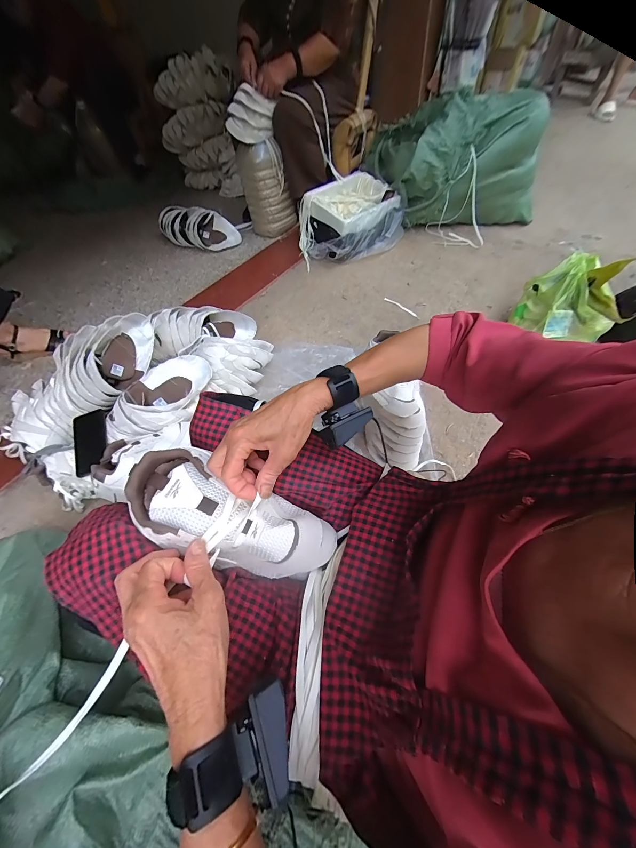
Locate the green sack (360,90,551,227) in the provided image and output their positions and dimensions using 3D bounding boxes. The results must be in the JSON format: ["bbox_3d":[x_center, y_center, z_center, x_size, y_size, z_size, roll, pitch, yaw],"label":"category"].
[{"bbox_3d":[0.631,-1.224,1.384,0.702,0.380,0.476,-9,55,0],"label":"green sack"}]

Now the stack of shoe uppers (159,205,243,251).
[{"bbox_3d":[-0.563,-0.914,1.398,0.378,0.114,0.167,24,61,21],"label":"stack of shoe uppers"}]

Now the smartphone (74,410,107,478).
[{"bbox_3d":[-0.547,0.042,0.729,0.069,0.008,0.157,-13,69,-21],"label":"smartphone"}]

